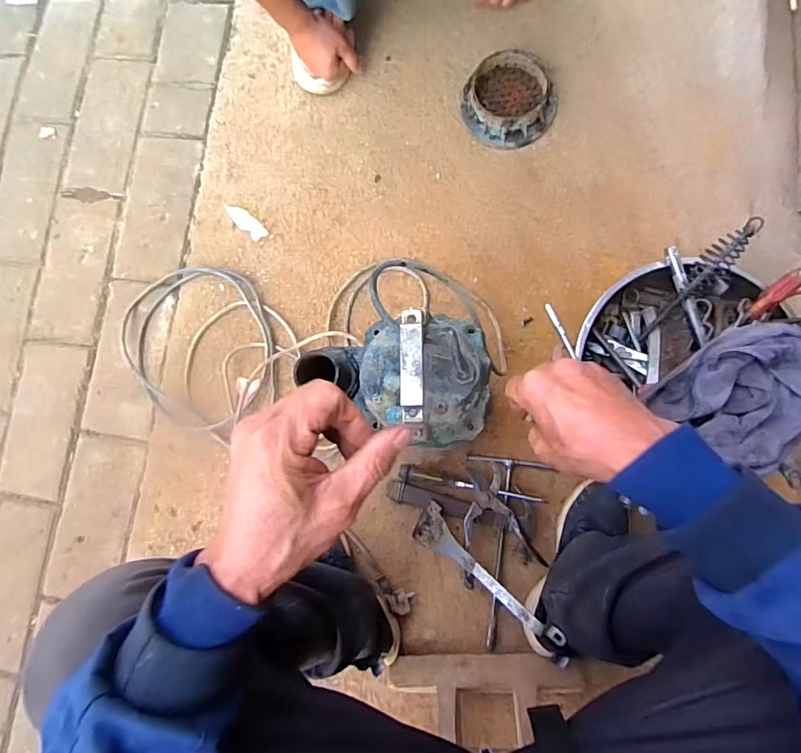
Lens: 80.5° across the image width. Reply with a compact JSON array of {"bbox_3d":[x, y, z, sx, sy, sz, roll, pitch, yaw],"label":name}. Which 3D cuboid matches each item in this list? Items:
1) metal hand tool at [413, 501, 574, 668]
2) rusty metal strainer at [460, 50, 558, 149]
[{"bbox_3d":[0.135,0.334,0.756,0.299,0.024,0.081,41,120,25],"label":"metal hand tool"},{"bbox_3d":[0.206,-0.529,0.905,0.166,0.047,0.169,-1,83,6],"label":"rusty metal strainer"}]

